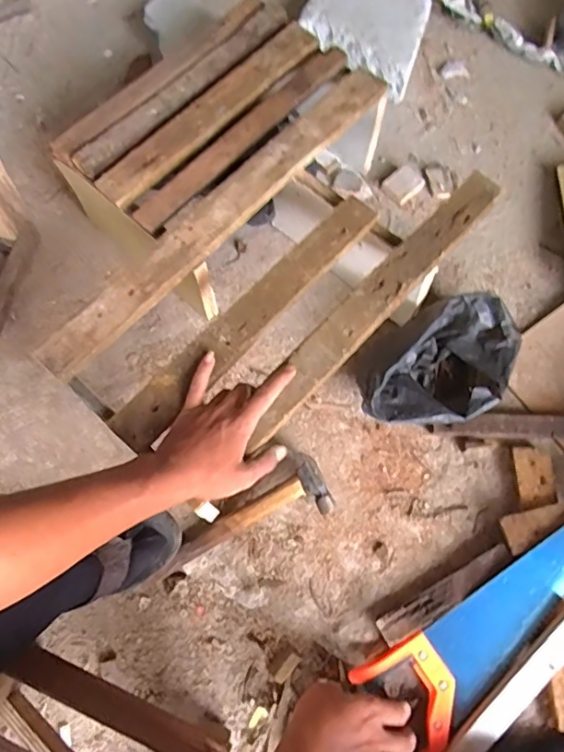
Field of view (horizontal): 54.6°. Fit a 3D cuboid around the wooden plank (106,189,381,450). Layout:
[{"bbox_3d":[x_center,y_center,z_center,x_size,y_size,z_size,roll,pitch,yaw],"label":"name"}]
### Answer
[{"bbox_3d":[-0.030,-0.067,0.595,0.046,0.015,0.376,42,76,13],"label":"wooden plank"}]

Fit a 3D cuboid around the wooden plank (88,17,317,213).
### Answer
[{"bbox_3d":[-0.086,-0.341,0.703,0.056,0.014,0.359,40,74,12],"label":"wooden plank"}]

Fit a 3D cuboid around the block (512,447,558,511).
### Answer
[{"bbox_3d":[0.319,0.129,0.695,0.045,0.023,0.075,-2,70,-2],"label":"block"}]

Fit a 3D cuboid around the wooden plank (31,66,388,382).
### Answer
[{"bbox_3d":[-0.064,-0.198,0.646,0.051,0.017,0.539,41,74,13],"label":"wooden plank"}]

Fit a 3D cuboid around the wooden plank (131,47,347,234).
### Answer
[{"bbox_3d":[-0.045,-0.303,0.685,0.036,0.013,0.354,41,74,13],"label":"wooden plank"}]

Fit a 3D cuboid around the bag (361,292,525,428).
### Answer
[{"bbox_3d":[0.211,-0.006,0.704,0.224,0.100,0.137,-40,76,-14],"label":"bag"}]

